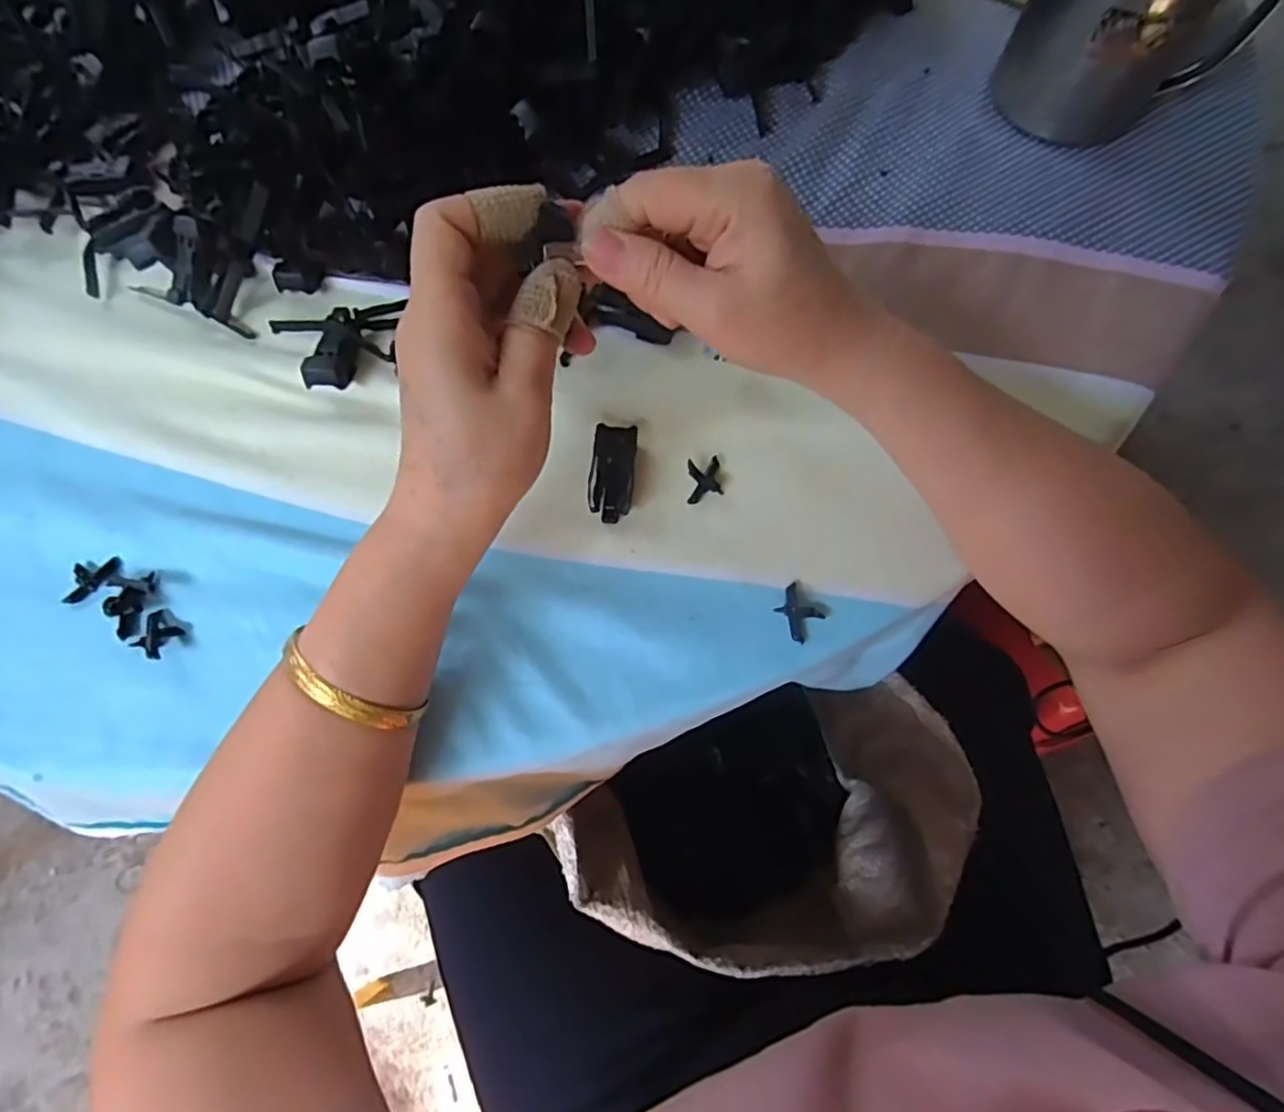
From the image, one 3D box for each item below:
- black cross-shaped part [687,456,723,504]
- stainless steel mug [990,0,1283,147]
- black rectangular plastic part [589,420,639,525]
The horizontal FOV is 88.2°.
[{"bbox_3d":[0.030,-0.038,0.324,0.017,0.006,0.023,-6,70,-1],"label":"black cross-shaped part"},{"bbox_3d":[0.273,-0.304,0.371,0.107,0.090,0.087,-22,71,-6],"label":"stainless steel mug"},{"bbox_3d":[-0.014,-0.041,0.322,0.020,0.011,0.047,4,70,3],"label":"black rectangular plastic part"}]

